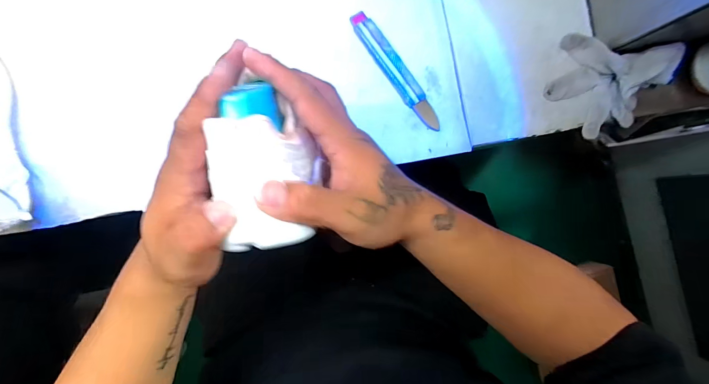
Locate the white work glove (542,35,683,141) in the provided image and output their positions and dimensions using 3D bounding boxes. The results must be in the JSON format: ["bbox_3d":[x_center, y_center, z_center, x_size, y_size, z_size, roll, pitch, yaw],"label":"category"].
[{"bbox_3d":[0.333,-0.133,0.428,0.165,0.035,0.118,4,90,-7],"label":"white work glove"}]

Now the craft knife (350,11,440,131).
[{"bbox_3d":[0.050,-0.143,0.401,0.026,0.014,0.163,-36,95,-5],"label":"craft knife"}]

